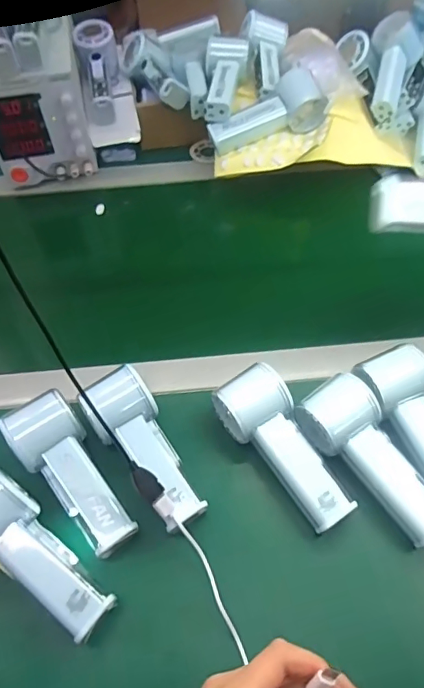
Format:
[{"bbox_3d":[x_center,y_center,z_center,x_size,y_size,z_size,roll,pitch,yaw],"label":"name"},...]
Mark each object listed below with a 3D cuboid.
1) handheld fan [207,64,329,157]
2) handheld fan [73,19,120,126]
[{"bbox_3d":[0.069,-0.303,0.639,0.153,0.047,0.080,-24,56,3],"label":"handheld fan"},{"bbox_3d":[-0.160,-0.383,0.687,0.052,0.063,0.154,-6,77,-2],"label":"handheld fan"}]

